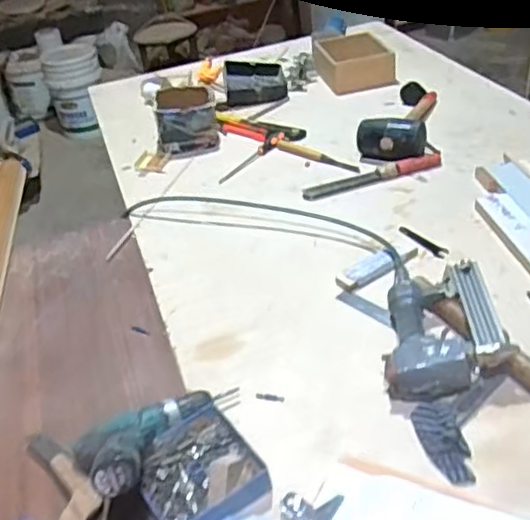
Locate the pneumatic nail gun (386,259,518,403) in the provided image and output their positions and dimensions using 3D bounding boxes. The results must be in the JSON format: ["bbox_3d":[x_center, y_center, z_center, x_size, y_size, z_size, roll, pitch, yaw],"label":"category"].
[{"bbox_3d":[0.242,0.094,0.904,0.159,0.053,0.221,-3,36,7],"label":"pneumatic nail gun"}]

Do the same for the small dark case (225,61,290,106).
[{"bbox_3d":[-0.025,-0.463,1.692,0.155,0.048,0.194,-8,36,0],"label":"small dark case"}]

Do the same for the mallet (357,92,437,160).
[{"bbox_3d":[0.292,-0.318,1.423,0.135,0.072,0.300,5,38,17],"label":"mallet"}]

